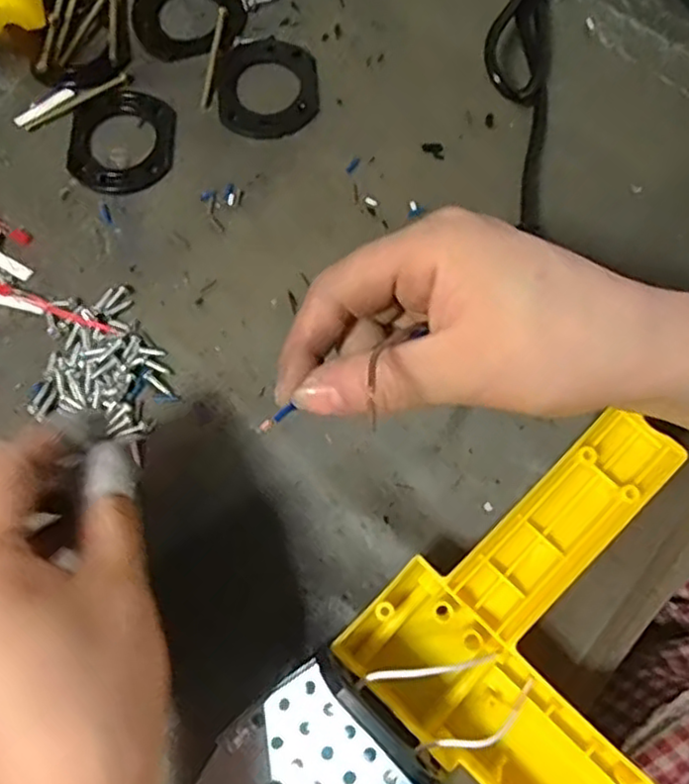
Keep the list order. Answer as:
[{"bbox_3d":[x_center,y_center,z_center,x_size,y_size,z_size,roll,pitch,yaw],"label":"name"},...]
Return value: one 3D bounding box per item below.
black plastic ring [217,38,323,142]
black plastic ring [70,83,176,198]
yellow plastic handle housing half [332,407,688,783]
[{"bbox_3d":[-0.040,-0.159,0.352,0.051,0.004,0.060,-4,74,-2],"label":"black plastic ring"},{"bbox_3d":[-0.111,-0.127,0.341,0.051,0.004,0.059,1,74,0],"label":"black plastic ring"},{"bbox_3d":[0.086,0.086,0.259,0.112,0.040,0.141,43,78,11],"label":"yellow plastic handle housing half"}]

